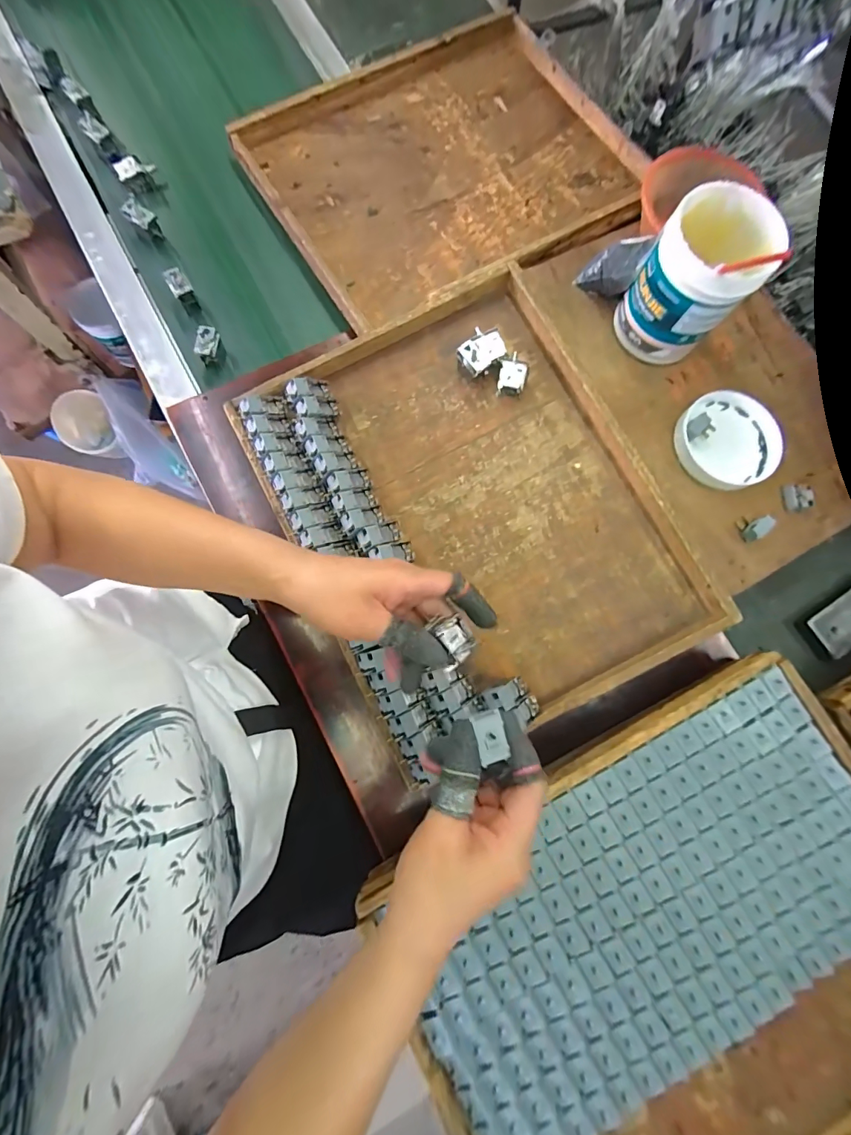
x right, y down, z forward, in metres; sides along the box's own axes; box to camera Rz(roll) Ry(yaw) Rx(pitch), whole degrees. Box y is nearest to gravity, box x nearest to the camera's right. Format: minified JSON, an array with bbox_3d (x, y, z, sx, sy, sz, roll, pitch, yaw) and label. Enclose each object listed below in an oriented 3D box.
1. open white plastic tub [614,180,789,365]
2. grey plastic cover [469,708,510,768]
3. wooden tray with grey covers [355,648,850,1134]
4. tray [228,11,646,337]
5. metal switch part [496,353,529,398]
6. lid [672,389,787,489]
[{"bbox_3d":[0.308,-0.327,0.484,0.114,0.139,0.110,0,79,-2],"label":"open white plastic tub"},{"bbox_3d":[0.044,0.113,0.278,0.019,0.008,0.032,-15,78,-4],"label":"grey plastic cover"},{"bbox_3d":[0.244,0.371,0.399,0.490,0.048,0.404,-27,79,-6],"label":"wooden tray with grey covers"},{"bbox_3d":[0.032,-0.572,0.605,0.495,0.057,0.410,-30,80,-7],"label":"tray"},{"bbox_3d":[0.107,-0.236,0.506,0.033,0.020,0.044,8,78,1],"label":"metal switch part"},{"bbox_3d":[0.382,-0.160,0.523,0.122,0.025,0.120,0,79,-2],"label":"lid"}]

